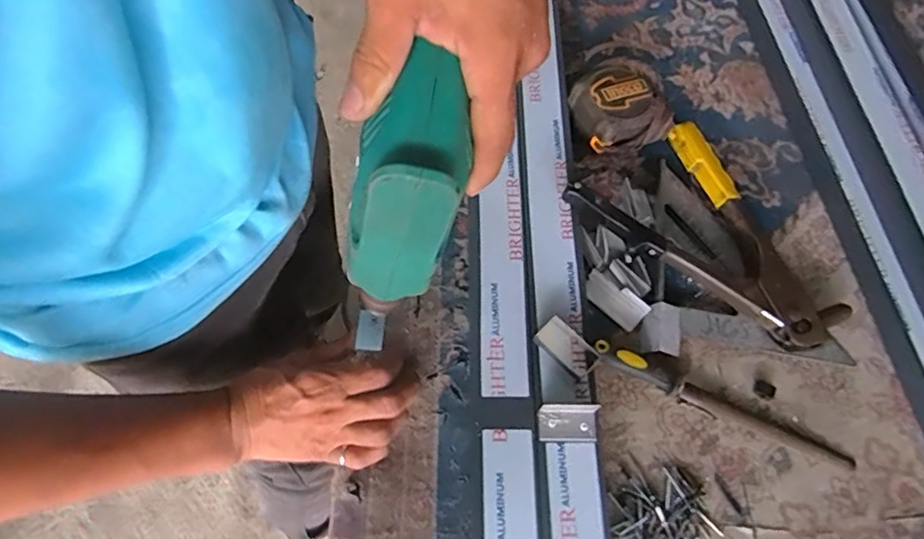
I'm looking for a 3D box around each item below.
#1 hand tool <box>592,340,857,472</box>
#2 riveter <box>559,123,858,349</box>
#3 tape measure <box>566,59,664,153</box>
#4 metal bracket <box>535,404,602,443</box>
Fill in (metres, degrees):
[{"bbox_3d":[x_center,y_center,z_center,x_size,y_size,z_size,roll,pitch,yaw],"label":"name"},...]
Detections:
[{"bbox_3d":[0.217,0.112,0.483,0.225,0.019,0.030,26,68,9],"label":"hand tool"},{"bbox_3d":[0.230,-0.021,0.528,0.160,0.046,0.236,-35,72,-15],"label":"riveter"},{"bbox_3d":[0.154,-0.156,0.579,0.080,0.060,0.074,-19,69,-10],"label":"tape measure"},{"bbox_3d":[0.082,0.120,0.452,0.045,0.012,0.029,1,67,-1],"label":"metal bracket"}]

